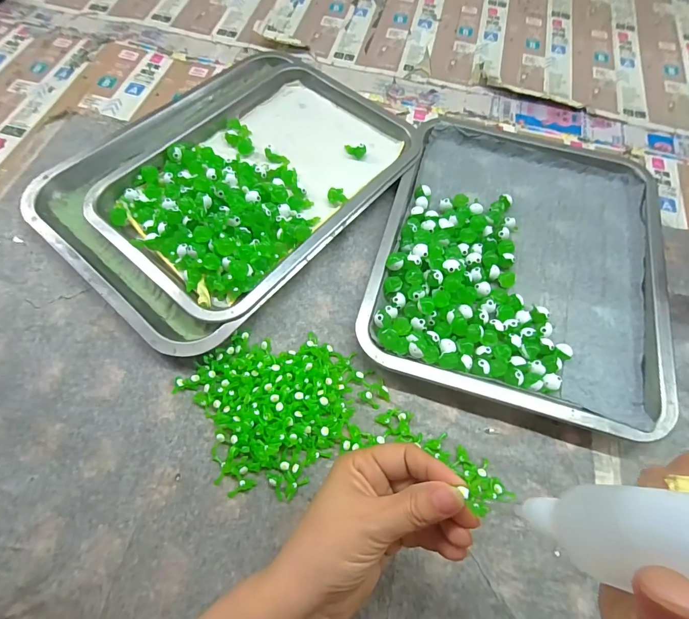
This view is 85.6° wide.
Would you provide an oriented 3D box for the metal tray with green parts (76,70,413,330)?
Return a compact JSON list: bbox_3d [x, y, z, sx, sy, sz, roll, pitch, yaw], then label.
[{"bbox_3d":[-0.092,-0.152,0.395,0.240,0.031,0.314,40,70,15],"label":"metal tray with green parts"}]

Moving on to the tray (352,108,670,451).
[{"bbox_3d":[0.175,-0.071,0.370,0.256,0.027,0.337,16,66,5],"label":"tray"}]

